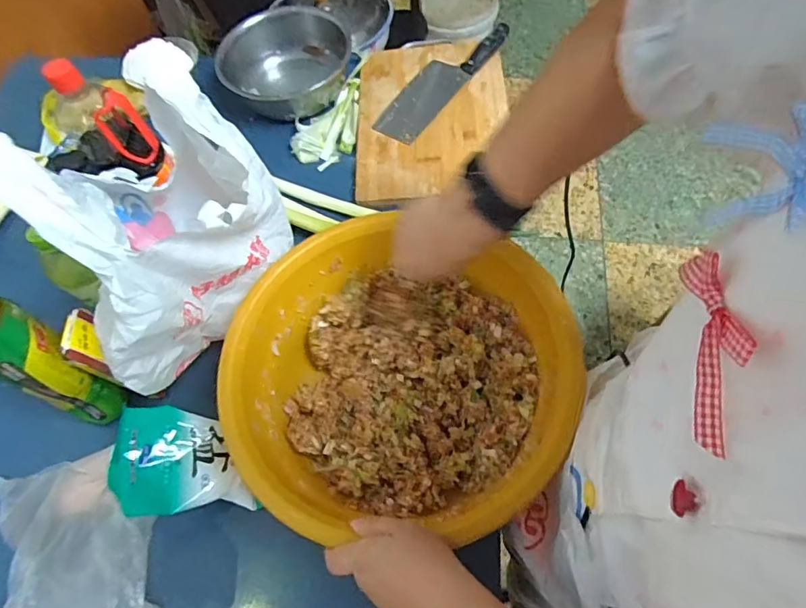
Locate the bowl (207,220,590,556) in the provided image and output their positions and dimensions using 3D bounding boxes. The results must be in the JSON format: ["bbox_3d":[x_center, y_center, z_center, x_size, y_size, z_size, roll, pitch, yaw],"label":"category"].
[{"bbox_3d":[-0.008,0.082,0.537,0.336,0.119,0.315,-1,64,2],"label":"bowl"}]

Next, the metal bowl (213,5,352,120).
[{"bbox_3d":[-0.196,-0.403,0.866,0.207,0.096,0.207,-2,61,4],"label":"metal bowl"}]

